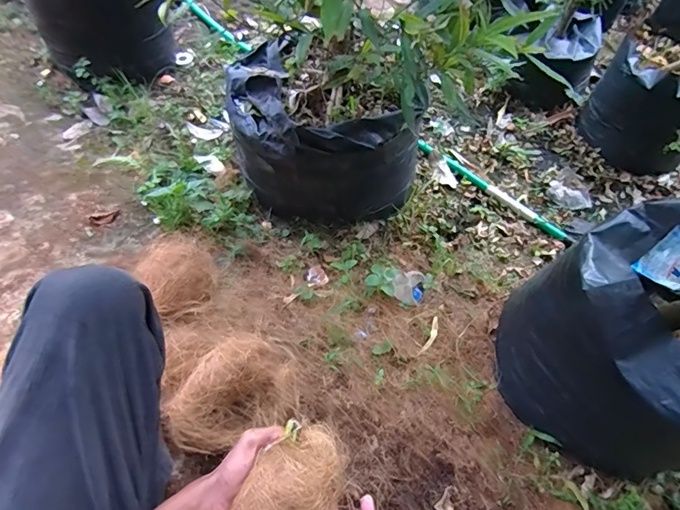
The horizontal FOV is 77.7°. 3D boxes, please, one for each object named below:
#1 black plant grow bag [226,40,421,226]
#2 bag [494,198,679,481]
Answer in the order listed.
[{"bbox_3d":[-0.050,-0.244,0.860,0.312,0.265,0.308,-18,59,-16],"label":"black plant grow bag"},{"bbox_3d":[0.409,0.115,0.618,0.262,0.321,0.270,33,59,17],"label":"bag"}]

